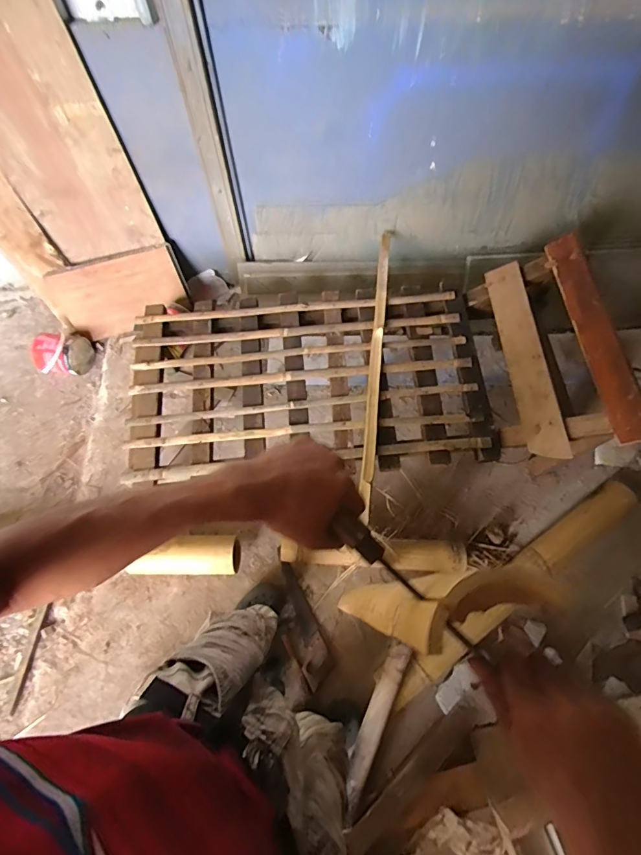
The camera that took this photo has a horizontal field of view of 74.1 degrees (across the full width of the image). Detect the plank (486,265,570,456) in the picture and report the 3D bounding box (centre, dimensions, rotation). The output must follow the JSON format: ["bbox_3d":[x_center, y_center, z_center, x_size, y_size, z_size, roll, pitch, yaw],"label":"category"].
[{"bbox_3d":[0.611,-0.217,1.274,0.026,0.108,0.636,13,64,-43],"label":"plank"}]

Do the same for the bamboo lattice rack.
[{"bbox_3d":[-0.056,-0.149,1.354,1.130,0.075,0.715,-3,68,0],"label":"bamboo lattice rack"}]

